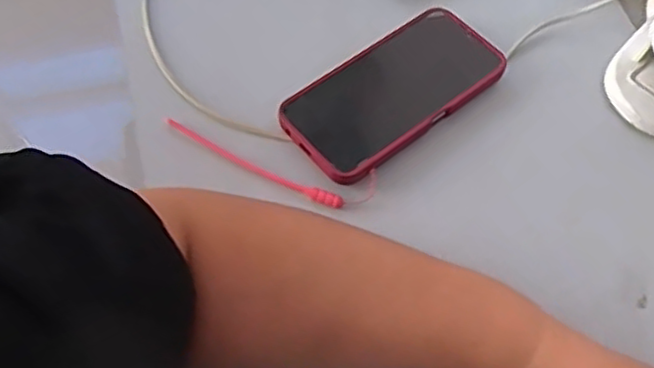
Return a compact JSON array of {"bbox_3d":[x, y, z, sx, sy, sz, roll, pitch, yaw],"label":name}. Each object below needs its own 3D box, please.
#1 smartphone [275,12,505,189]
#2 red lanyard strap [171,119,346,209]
[{"bbox_3d":[0.049,-0.071,0.493,0.163,0.012,0.082,-34,69,-19],"label":"smartphone"},{"bbox_3d":[-0.052,-0.014,0.473,0.137,0.011,0.011,27,62,11],"label":"red lanyard strap"}]

